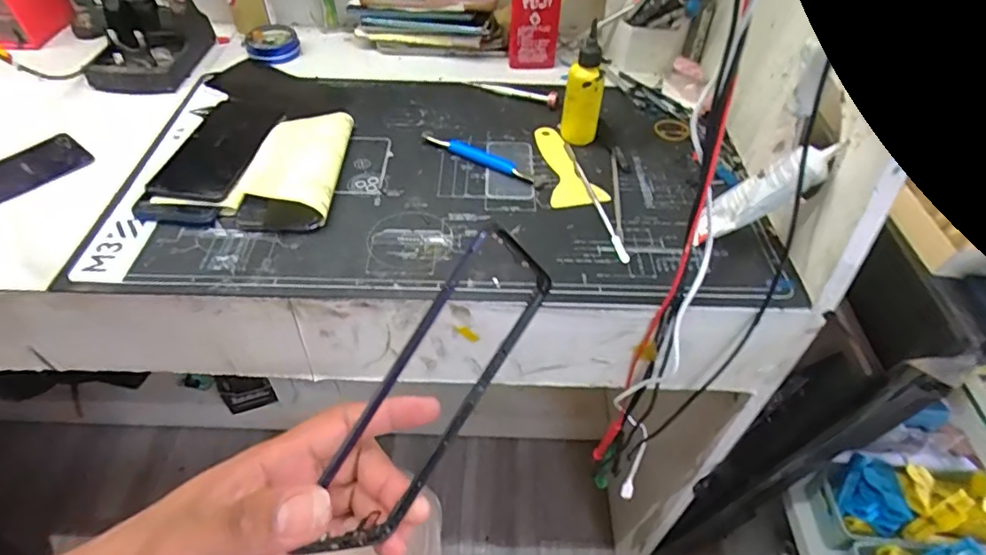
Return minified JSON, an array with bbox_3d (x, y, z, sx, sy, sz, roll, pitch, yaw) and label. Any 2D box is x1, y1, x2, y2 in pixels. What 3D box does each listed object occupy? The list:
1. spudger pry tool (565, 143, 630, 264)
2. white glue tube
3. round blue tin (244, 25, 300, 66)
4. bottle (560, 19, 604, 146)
[{"bbox_3d":[0.094,-0.077,0.523,0.009,0.004,0.168,-8,49,-9],"label":"spudger pry tool"},{"bbox_3d":[0.213,-0.067,0.446,0.025,0.120,0.030,33,46,-19],"label":"white glue tube"},{"bbox_3d":[-0.274,-0.291,0.697,0.062,0.023,0.065,1,48,-1],"label":"round blue tin"},{"bbox_3d":[0.090,-0.186,0.550,0.028,0.115,0.028,36,56,26],"label":"bottle"}]

